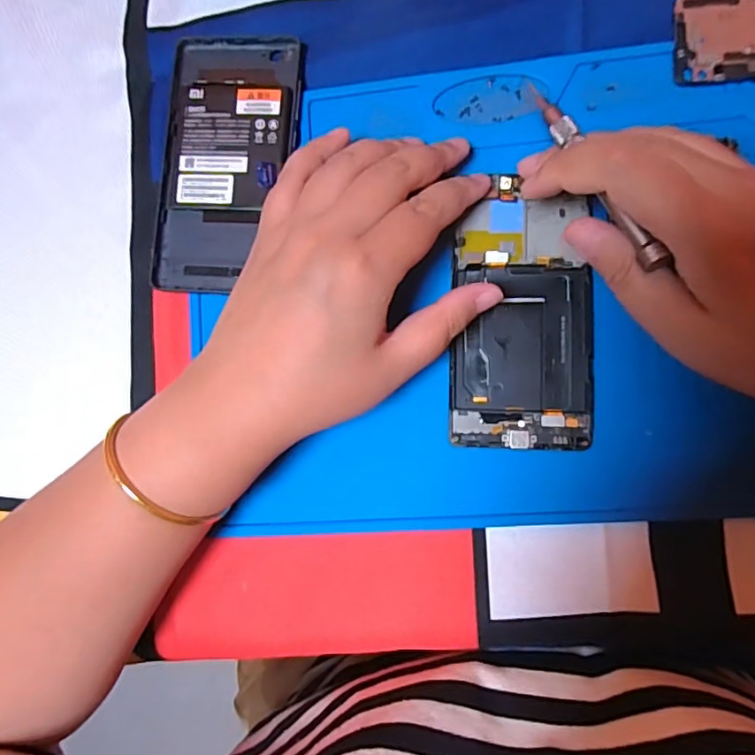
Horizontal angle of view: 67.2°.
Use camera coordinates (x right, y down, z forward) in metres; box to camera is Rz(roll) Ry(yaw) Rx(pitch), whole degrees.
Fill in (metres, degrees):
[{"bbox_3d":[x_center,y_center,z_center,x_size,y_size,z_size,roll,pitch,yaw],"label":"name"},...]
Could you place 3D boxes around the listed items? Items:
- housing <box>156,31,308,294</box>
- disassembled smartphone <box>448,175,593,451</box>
[{"bbox_3d":[-0.077,-0.112,0.296,0.070,0.010,0.133,4,86,7],"label":"housing"},{"bbox_3d":[0.069,-0.029,0.272,0.065,0.008,0.124,0,86,7],"label":"disassembled smartphone"}]

